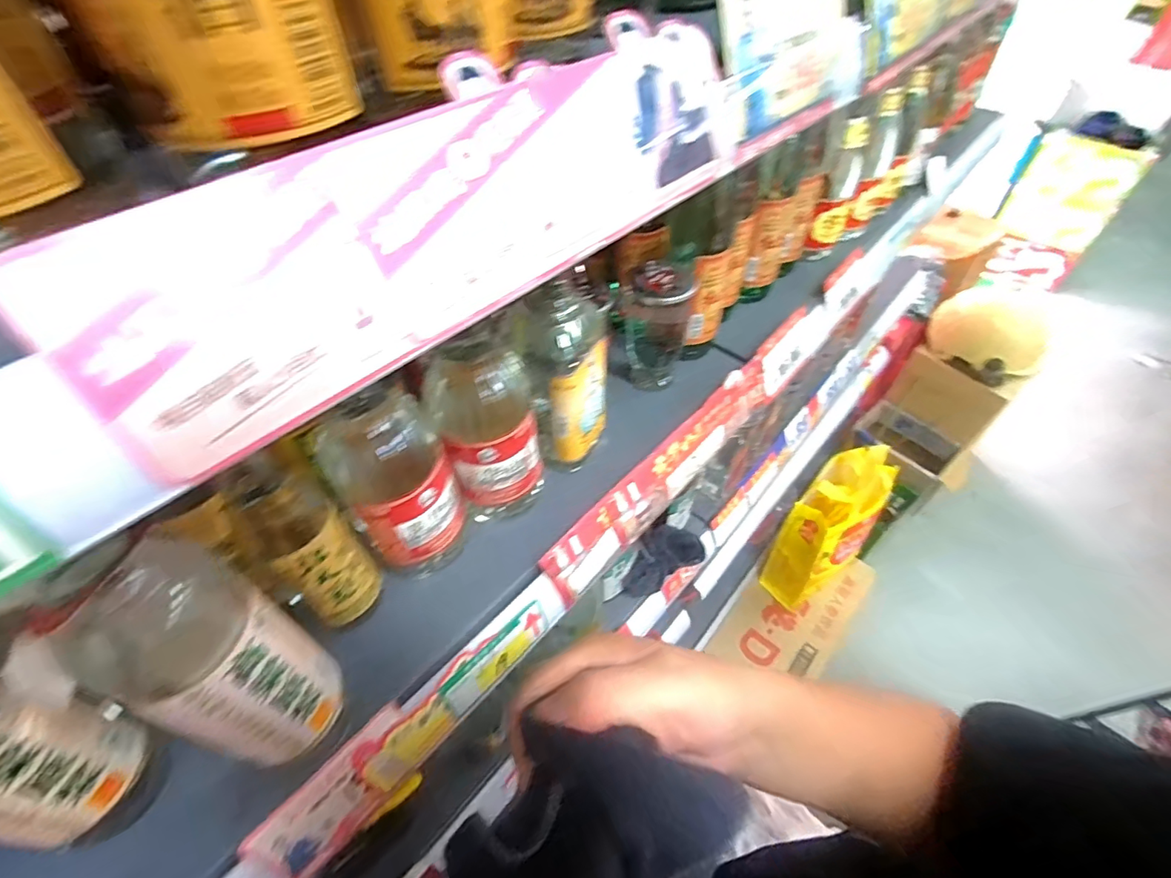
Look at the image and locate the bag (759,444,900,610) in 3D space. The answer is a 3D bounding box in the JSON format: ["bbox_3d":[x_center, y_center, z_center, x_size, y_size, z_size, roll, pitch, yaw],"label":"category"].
[{"bbox_3d":[0.602,0.216,1.309,0.154,0.381,0.296,36,59,27],"label":"bag"}]

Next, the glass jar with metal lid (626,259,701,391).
[{"bbox_3d":[0.068,-0.105,0.505,0.059,0.119,0.051,13,52,12],"label":"glass jar with metal lid"}]

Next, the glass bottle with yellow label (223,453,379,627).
[{"bbox_3d":[-0.170,0.069,0.328,0.049,0.130,0.039,-32,56,-22],"label":"glass bottle with yellow label"}]

